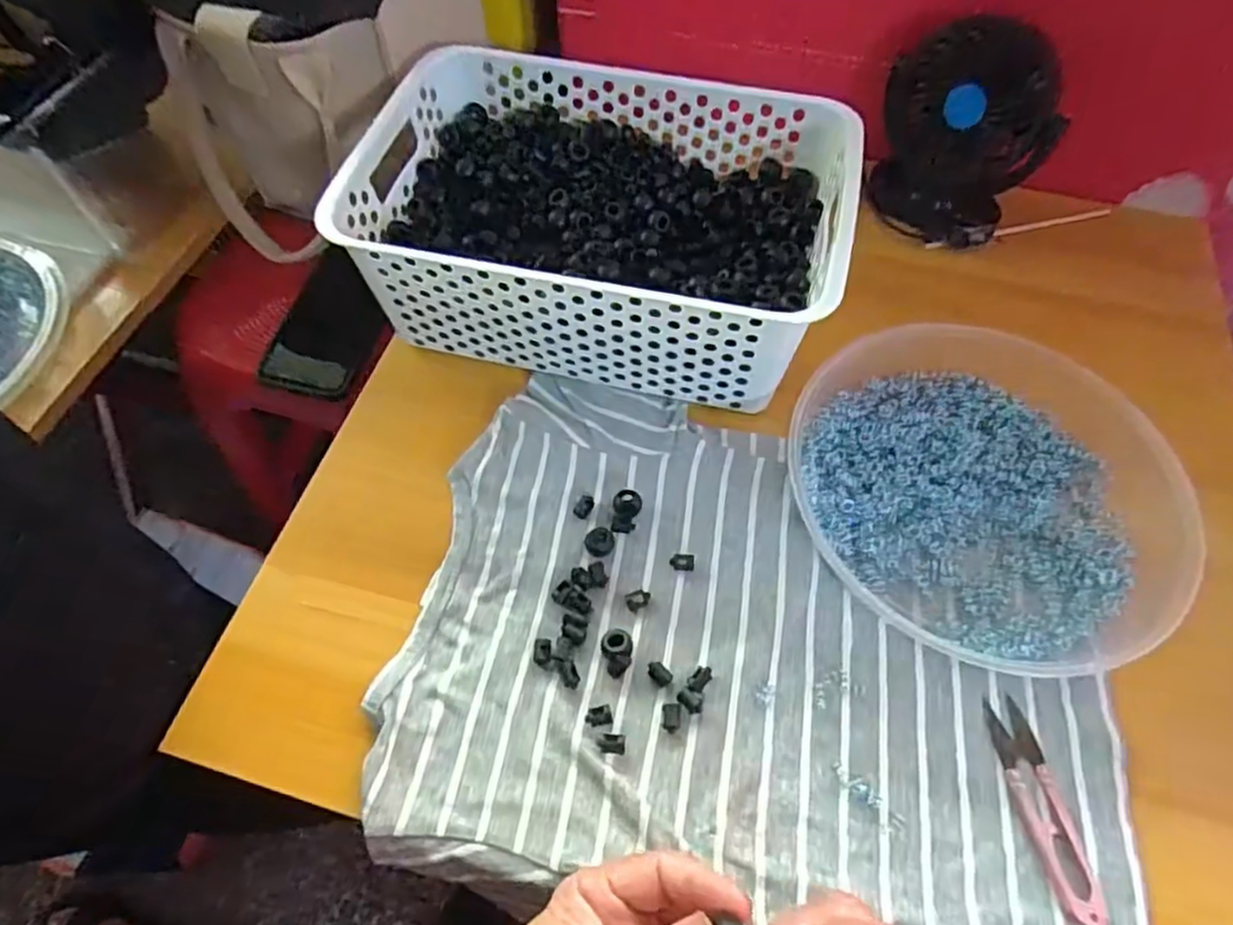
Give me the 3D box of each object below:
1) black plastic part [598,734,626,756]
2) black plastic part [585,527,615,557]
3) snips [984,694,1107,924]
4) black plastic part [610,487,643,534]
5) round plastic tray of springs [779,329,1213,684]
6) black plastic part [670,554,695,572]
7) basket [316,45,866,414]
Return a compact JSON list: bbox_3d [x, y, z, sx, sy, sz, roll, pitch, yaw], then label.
[{"bbox_3d":[-0.002,0.149,0.361,0.014,0.006,0.009,2,60,1],"label":"black plastic part"},{"bbox_3d":[-0.010,0.048,0.415,0.018,0.006,0.017,0,60,0],"label":"black plastic part"},{"bbox_3d":[0.215,0.171,0.343,0.024,0.009,0.100,-8,60,-5],"label":"snips"},{"bbox_3d":[0.006,0.030,0.423,0.017,0.012,0.027,9,60,5],"label":"black plastic part"},{"bbox_3d":[0.220,0.007,0.416,0.219,0.037,0.210,0,60,0],"label":"round plastic tray of springs"},{"bbox_3d":[0.040,0.059,0.411,0.015,0.008,0.010,6,60,3],"label":"black plastic part"},{"bbox_3d":[-0.006,-0.163,0.473,0.303,0.106,0.205,12,62,7],"label":"basket"}]

